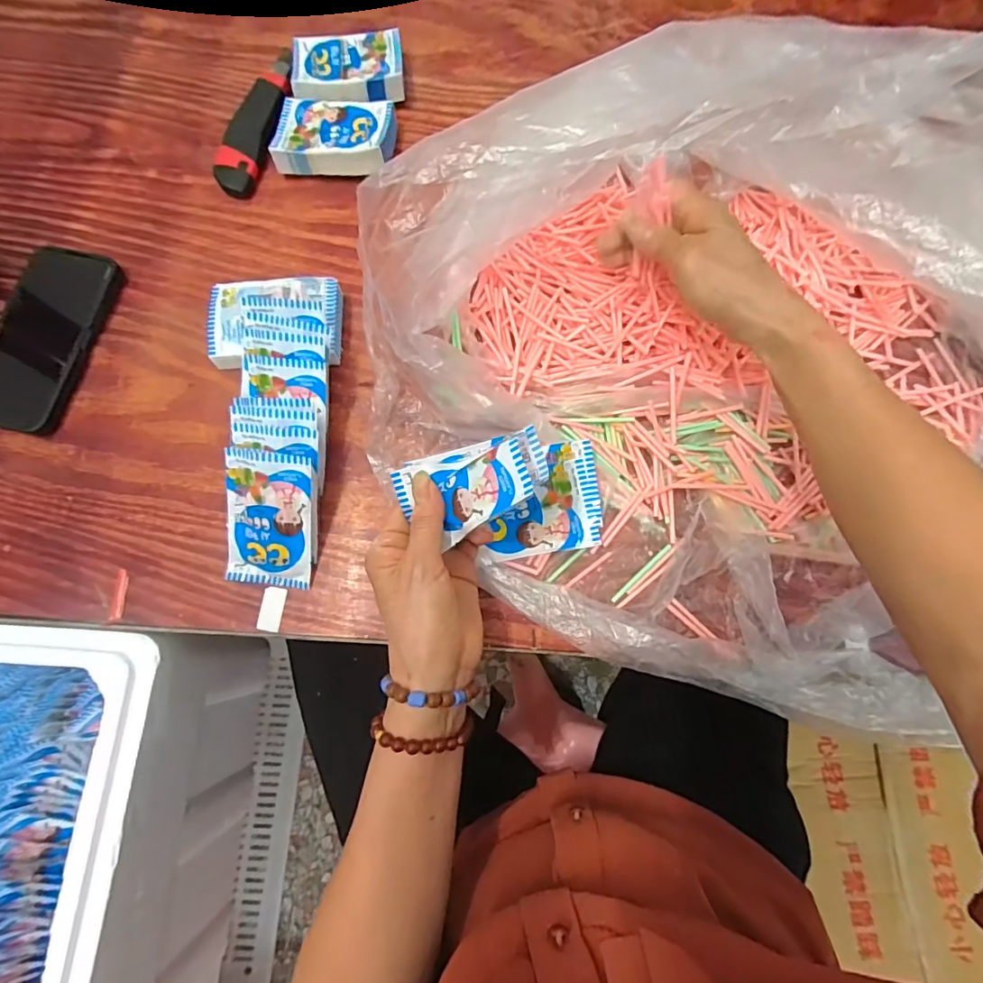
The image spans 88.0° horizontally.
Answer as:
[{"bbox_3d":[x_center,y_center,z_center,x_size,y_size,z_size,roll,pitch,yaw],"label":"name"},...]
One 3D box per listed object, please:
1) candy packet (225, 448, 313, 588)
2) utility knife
[{"bbox_3d":[-0.168,0.022,0.383,0.065,0.010,0.101,7,104,3],"label":"candy packet"},{"bbox_3d":[-0.227,-0.362,0.498,0.045,0.021,0.167,13,76,4],"label":"utility knife"}]

